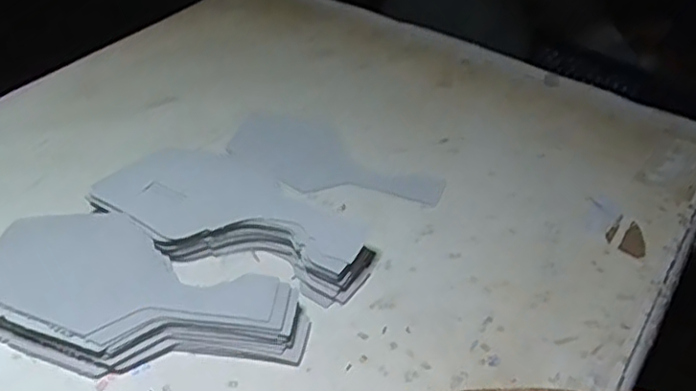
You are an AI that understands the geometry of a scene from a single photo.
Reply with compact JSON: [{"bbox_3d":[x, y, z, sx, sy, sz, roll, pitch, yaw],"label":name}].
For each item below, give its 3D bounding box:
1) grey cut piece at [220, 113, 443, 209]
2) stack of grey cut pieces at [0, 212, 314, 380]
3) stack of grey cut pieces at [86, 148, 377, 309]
[{"bbox_3d":[-0.017,-0.027,0.597,0.196,0.005,0.095,27,40,23],"label":"grey cut piece"},{"bbox_3d":[-0.138,0.069,0.453,0.219,0.033,0.107,9,40,7],"label":"stack of grey cut pieces"},{"bbox_3d":[-0.084,0.021,0.514,0.202,0.034,0.121,28,46,26],"label":"stack of grey cut pieces"}]

